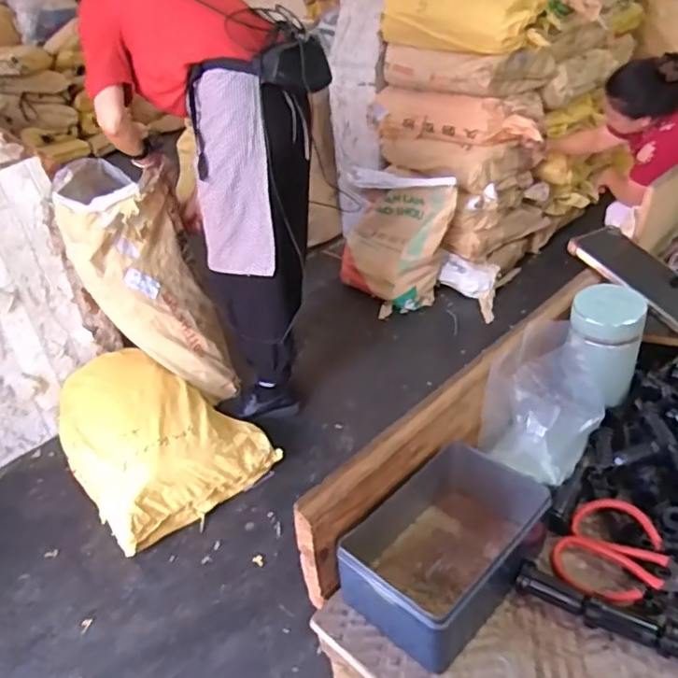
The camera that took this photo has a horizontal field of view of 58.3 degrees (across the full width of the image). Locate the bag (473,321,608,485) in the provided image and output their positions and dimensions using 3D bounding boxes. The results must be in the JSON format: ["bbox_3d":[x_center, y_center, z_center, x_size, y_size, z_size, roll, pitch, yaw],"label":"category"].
[{"bbox_3d":[0.189,0.050,0.557,0.086,0.083,0.117,23,43,37],"label":"bag"}]

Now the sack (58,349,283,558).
[{"bbox_3d":[-0.533,0.256,1.732,0.451,0.201,0.610,-29,39,-30],"label":"sack"}]

